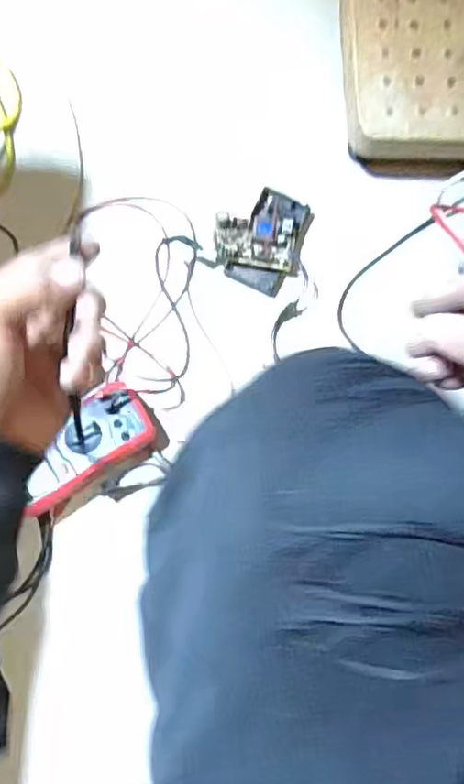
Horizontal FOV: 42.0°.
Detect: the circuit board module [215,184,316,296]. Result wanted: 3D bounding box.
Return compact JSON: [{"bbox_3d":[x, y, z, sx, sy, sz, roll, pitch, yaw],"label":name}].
[{"bbox_3d":[0.039,-0.208,0.798,0.122,0.043,0.134,15,81,-1],"label":"circuit board module"}]

